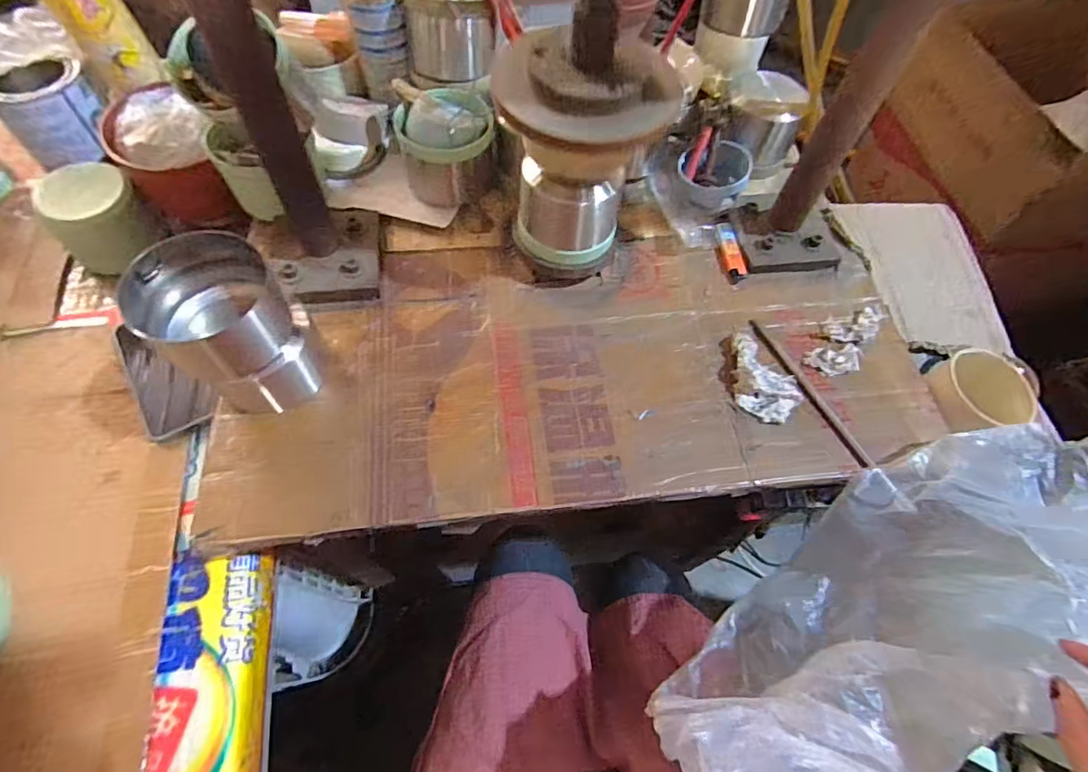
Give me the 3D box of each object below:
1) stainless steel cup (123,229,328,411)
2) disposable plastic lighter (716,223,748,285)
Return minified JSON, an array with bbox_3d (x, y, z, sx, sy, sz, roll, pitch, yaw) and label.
[{"bbox_3d":[-0.275,-0.049,0.470,0.096,0.139,0.094,35,65,15],"label":"stainless steel cup"},{"bbox_3d":[0.223,-0.162,0.638,0.024,0.017,0.084,-6,62,-7],"label":"disposable plastic lighter"}]

